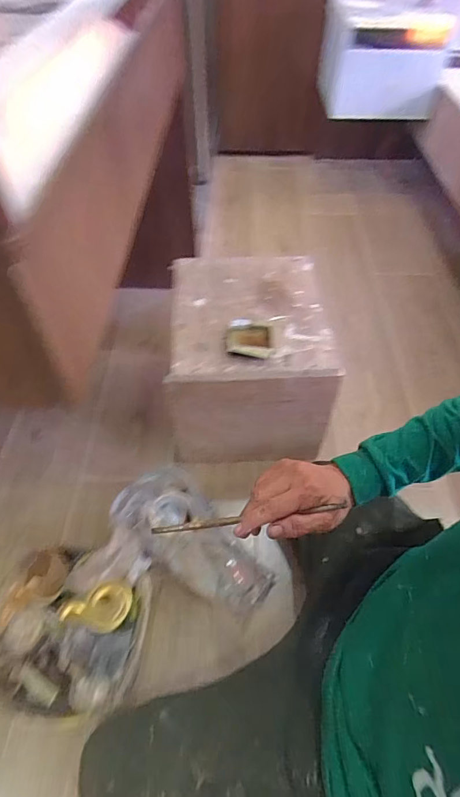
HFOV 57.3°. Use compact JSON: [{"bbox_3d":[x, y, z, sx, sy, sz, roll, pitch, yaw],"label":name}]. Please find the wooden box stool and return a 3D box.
[{"bbox_3d":[0.033,-0.097,0.972,0.316,0.318,0.351,-4,54,-3],"label":"wooden box stool"}]

